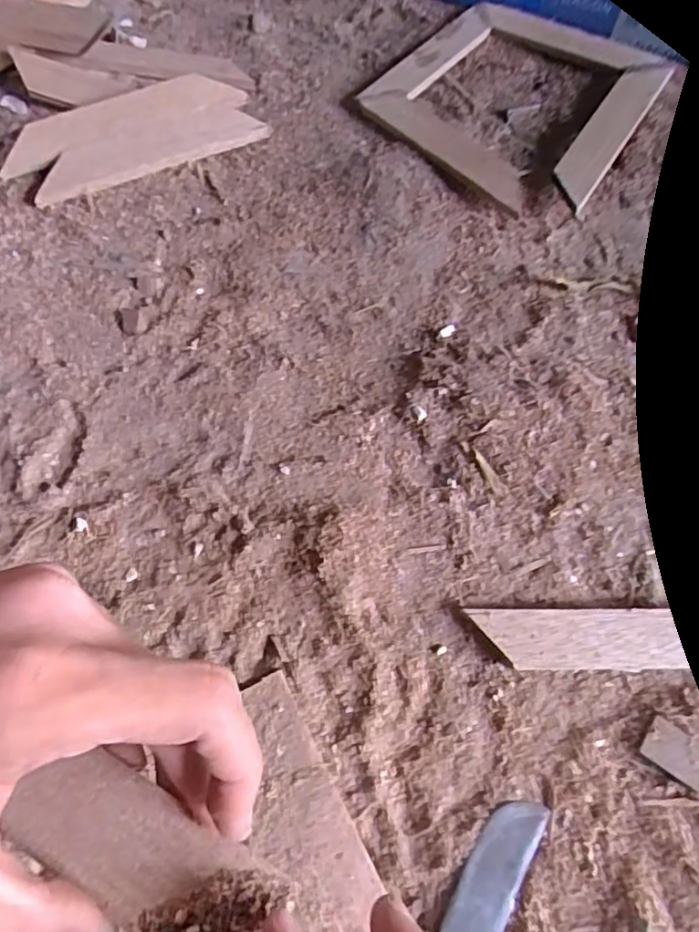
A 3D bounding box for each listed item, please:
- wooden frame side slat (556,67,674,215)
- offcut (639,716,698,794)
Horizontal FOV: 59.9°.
[{"bbox_3d":[0.220,-0.284,0.517,0.036,0.021,0.195,32,68,10],"label":"wooden frame side slat"},{"bbox_3d":[0.189,0.164,0.345,0.041,0.007,0.025,33,69,11],"label":"offcut"}]

